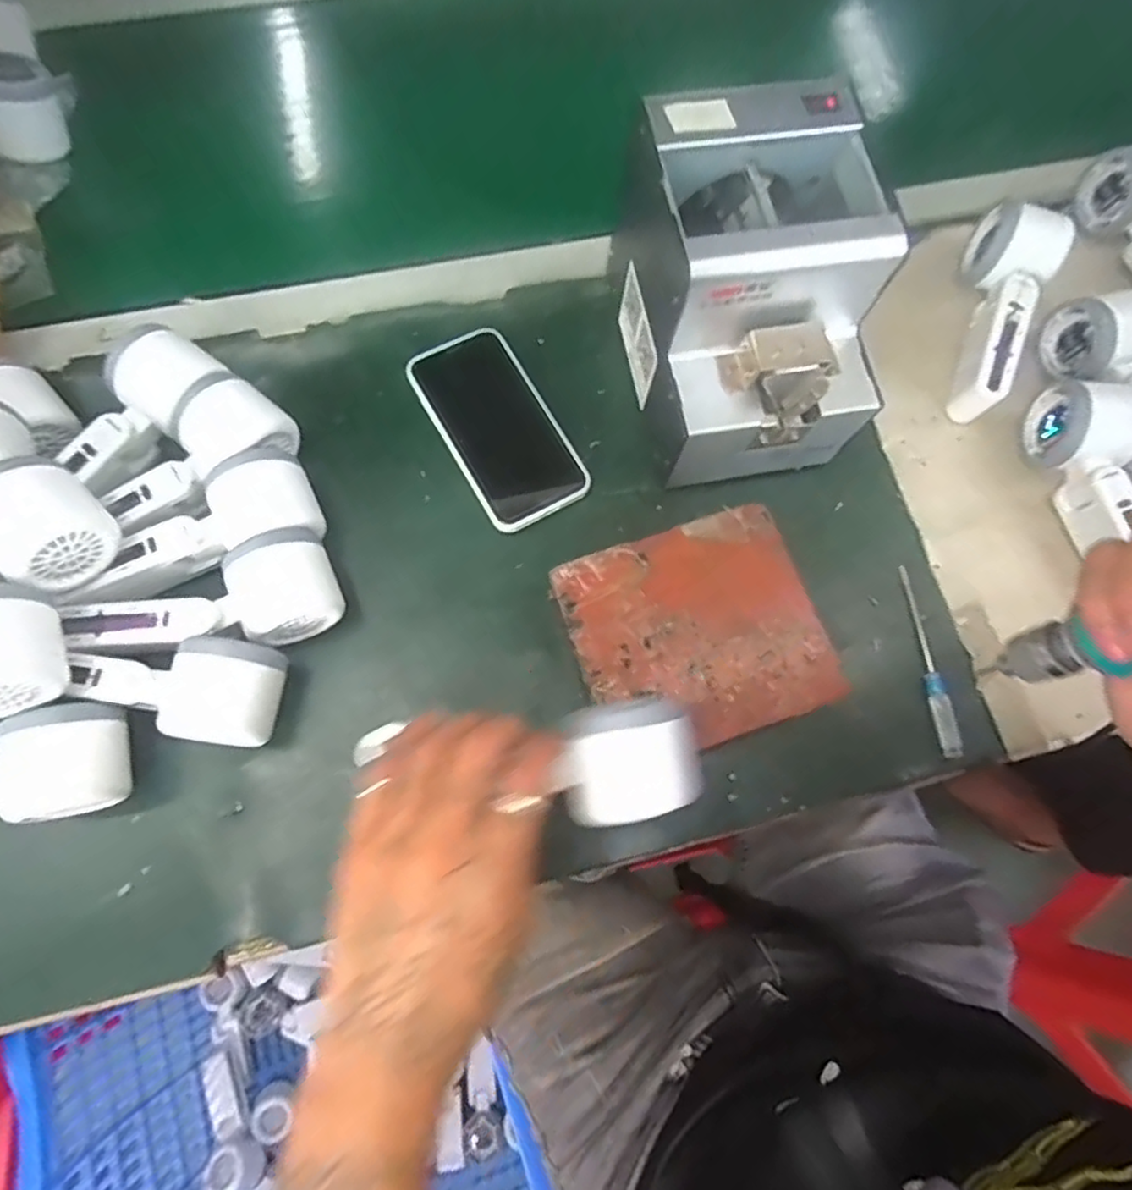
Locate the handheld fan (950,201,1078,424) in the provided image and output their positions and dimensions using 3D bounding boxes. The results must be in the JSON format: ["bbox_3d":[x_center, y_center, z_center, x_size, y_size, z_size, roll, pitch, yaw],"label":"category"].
[{"bbox_3d":[0.312,-0.207,0.487,0.056,0.050,0.156,25,75,5],"label":"handheld fan"}]

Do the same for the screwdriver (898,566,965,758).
[{"bbox_3d":[0.235,0.041,0.437,0.013,0.010,0.124,-6,74,-4],"label":"screwdriver"}]

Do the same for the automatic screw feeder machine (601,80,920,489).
[{"bbox_3d":[0.113,-0.179,0.421,0.124,0.147,0.167,-12,75,-6],"label":"automatic screw feeder machine"}]

